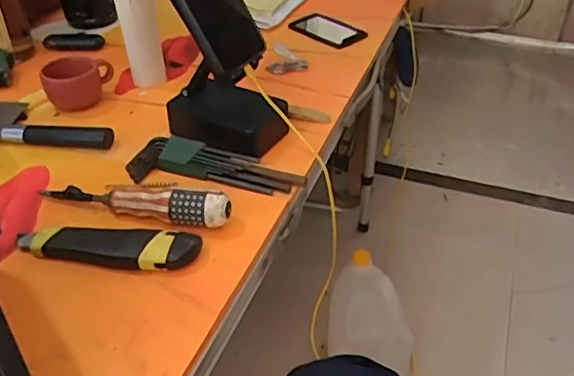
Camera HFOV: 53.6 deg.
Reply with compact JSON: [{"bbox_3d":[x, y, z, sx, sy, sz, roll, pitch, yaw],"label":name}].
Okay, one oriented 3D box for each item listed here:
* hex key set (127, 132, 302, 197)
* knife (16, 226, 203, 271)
[{"bbox_3d":[-0.072,-0.021,0.579,0.176,0.023,0.052,11,37,12],"label":"hex key set"},{"bbox_3d":[-0.154,0.048,0.483,0.160,0.022,0.037,4,37,4],"label":"knife"}]

